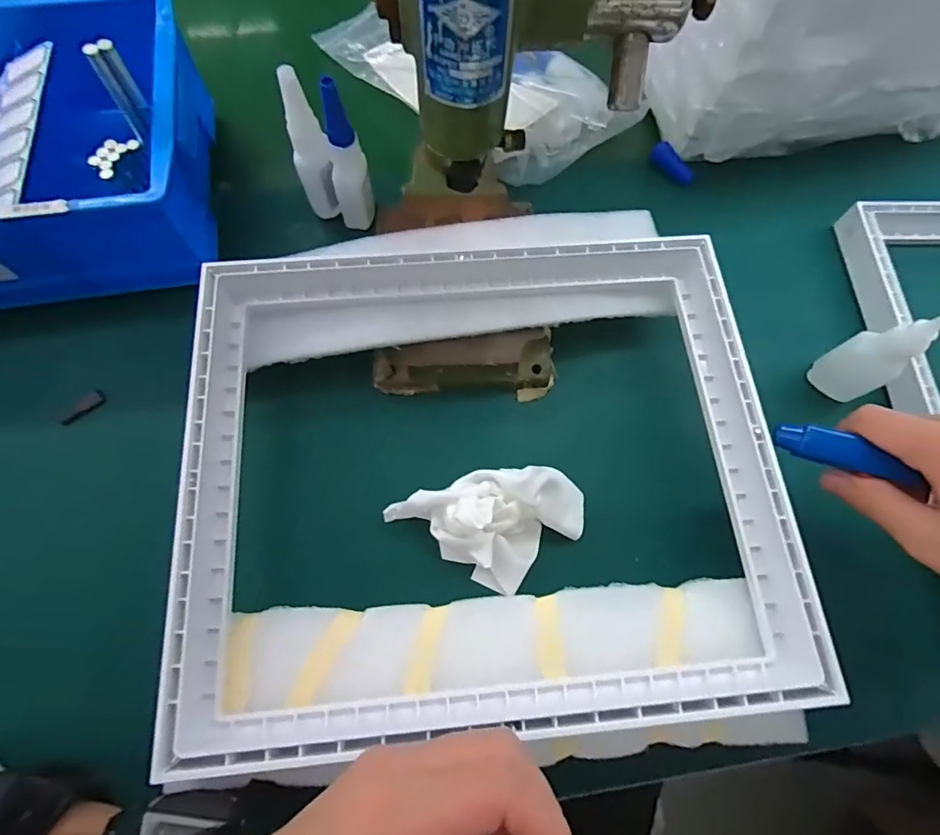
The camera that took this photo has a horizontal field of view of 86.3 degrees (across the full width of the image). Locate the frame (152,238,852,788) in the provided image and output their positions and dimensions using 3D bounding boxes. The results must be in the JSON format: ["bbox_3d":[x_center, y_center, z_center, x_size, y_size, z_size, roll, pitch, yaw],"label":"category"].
[{"bbox_3d":[0.009,0.023,0.289,0.327,0.035,0.302,-5,71,-4],"label":"frame"}]

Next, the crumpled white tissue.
[{"bbox_3d":[0.012,0.067,0.304,0.119,0.047,0.068,4,71,-1],"label":"crumpled white tissue"}]

